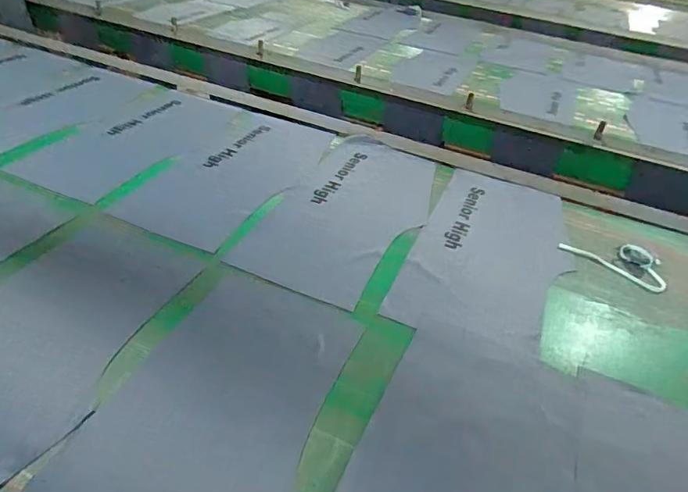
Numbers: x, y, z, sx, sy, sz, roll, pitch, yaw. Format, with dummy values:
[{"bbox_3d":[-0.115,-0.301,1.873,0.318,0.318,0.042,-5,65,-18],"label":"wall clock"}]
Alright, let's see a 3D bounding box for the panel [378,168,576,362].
[{"bbox_3d":[0.320,0.001,0.994,0.301,0.018,0.589,20,40,15],"label":"panel"}]

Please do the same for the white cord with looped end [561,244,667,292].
[{"bbox_3d":[0.602,0.023,1.008,0.221,0.031,0.109,22,41,18],"label":"white cord with looped end"}]

